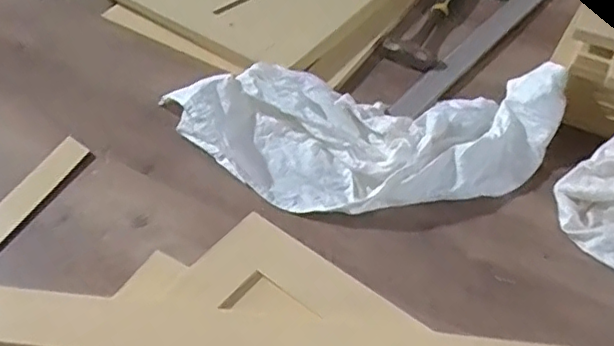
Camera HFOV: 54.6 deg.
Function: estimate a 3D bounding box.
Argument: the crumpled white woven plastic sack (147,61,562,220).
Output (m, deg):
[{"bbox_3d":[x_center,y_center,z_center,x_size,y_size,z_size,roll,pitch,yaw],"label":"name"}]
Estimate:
[{"bbox_3d":[0.071,-0.051,0.730,0.492,0.066,0.205,2,48,2],"label":"crumpled white woven plastic sack"}]

